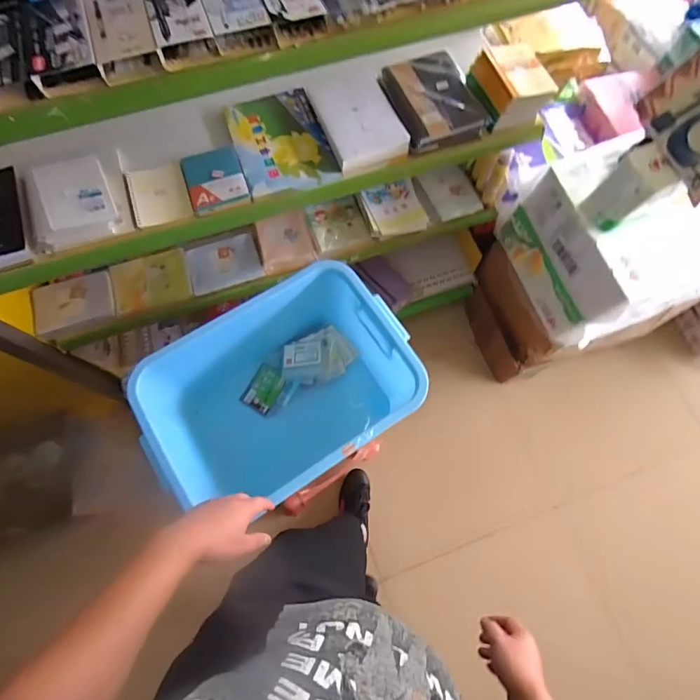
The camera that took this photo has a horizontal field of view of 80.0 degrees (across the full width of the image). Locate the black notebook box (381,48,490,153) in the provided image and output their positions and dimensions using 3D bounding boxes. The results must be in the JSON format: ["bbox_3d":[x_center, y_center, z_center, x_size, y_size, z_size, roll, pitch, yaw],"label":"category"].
[{"bbox_3d":[0.173,-0.531,0.881,0.173,0.046,0.227,-18,72,-6],"label":"black notebook box"}]

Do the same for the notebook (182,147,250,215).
[{"bbox_3d":[-0.272,-0.348,0.844,0.113,0.015,0.147,-19,72,-6],"label":"notebook"}]

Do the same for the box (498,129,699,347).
[{"bbox_3d":[0.739,-0.307,1.026,0.565,0.280,0.386,-20,72,-7],"label":"box"}]

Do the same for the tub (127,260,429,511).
[{"bbox_3d":[-0.140,0.097,0.910,0.487,0.344,0.383,-34,74,-11],"label":"tub"}]

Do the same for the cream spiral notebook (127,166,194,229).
[{"bbox_3d":[-0.382,-0.314,0.837,0.110,0.018,0.151,-19,72,-6],"label":"cream spiral notebook"}]

